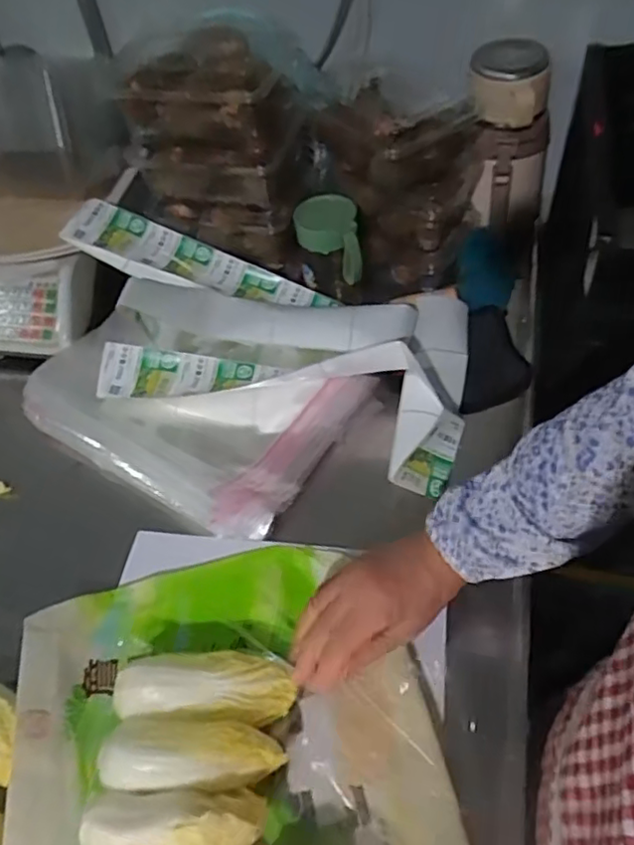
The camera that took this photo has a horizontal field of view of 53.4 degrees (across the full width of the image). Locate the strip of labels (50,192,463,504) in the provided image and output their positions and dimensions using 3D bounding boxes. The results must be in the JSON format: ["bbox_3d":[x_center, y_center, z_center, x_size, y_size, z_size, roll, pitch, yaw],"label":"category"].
[{"bbox_3d":[-0.070,-0.089,0.654,0.454,0.065,0.232,14,70,7],"label":"strip of labels"}]

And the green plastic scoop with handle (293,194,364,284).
[{"bbox_3d":[0.012,-0.203,0.706,0.067,0.069,0.074,-7,52,0],"label":"green plastic scoop with handle"}]

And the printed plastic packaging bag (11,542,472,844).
[{"bbox_3d":[-0.066,0.231,0.454,0.289,0.065,0.350,-16,53,-7],"label":"printed plastic packaging bag"}]

